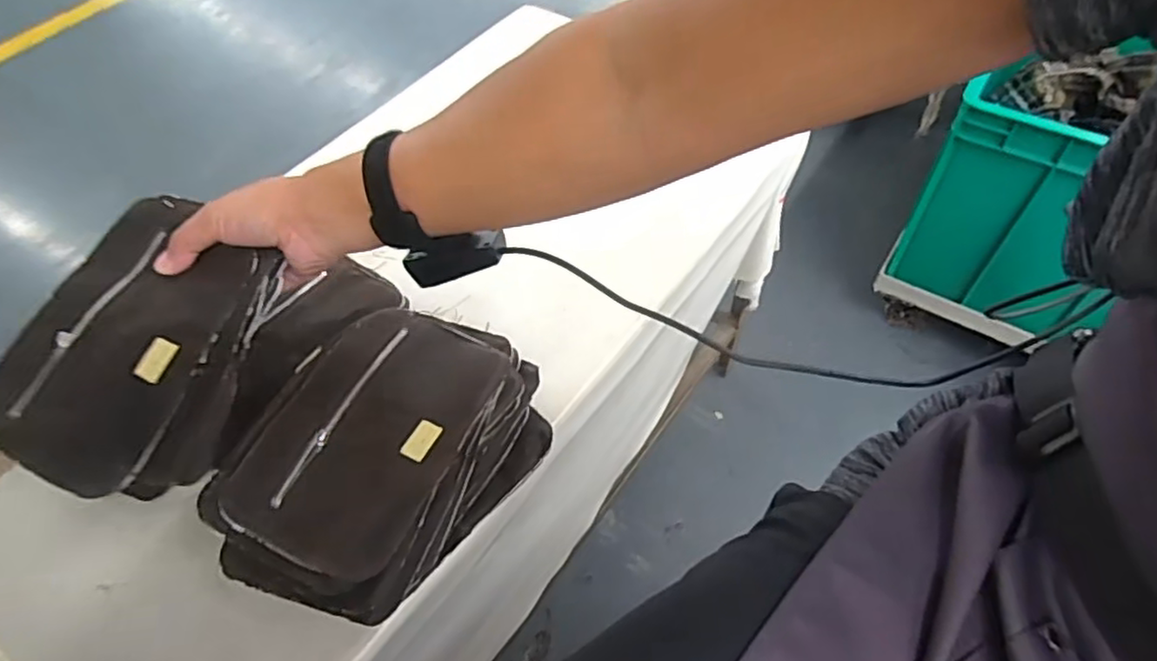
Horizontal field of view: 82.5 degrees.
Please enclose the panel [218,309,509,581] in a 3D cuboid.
[{"bbox_3d":[-0.145,0.065,0.463,0.134,0.024,0.197,20,56,17],"label":"panel"}]

